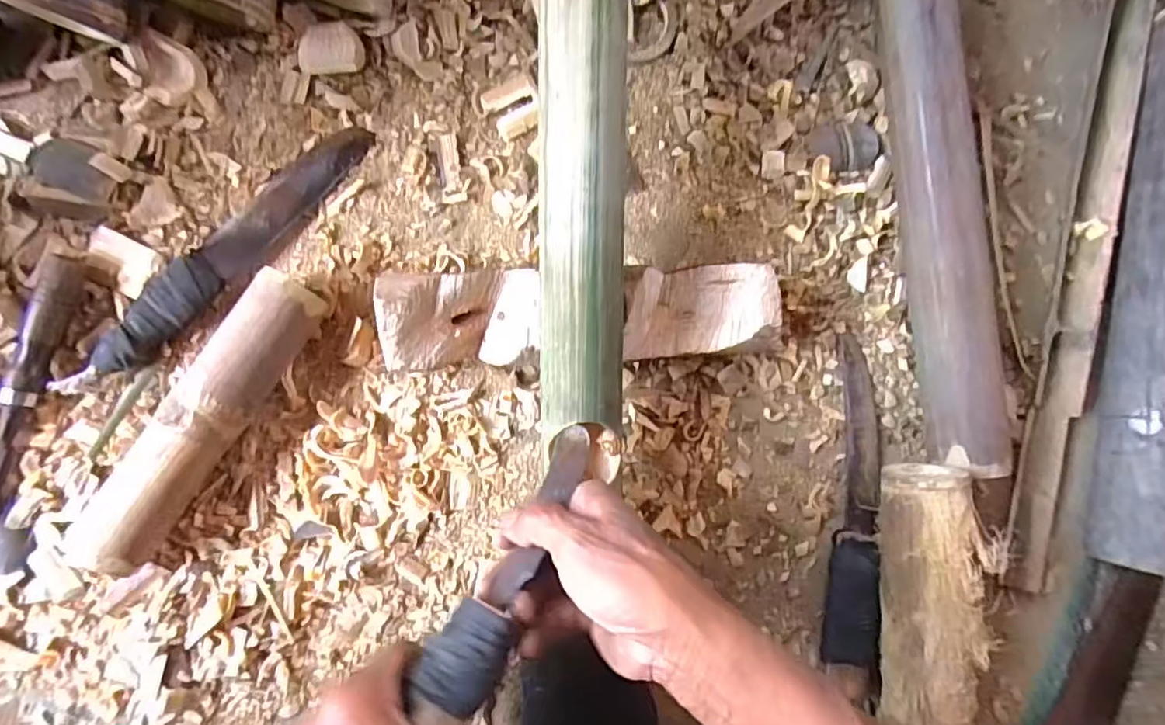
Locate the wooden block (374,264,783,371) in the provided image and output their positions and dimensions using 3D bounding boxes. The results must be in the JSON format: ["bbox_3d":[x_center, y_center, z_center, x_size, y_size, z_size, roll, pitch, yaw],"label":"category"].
[{"bbox_3d":[0.000,-0.037,0.474,0.296,0.052,0.070,-2,87,-7],"label":"wooden block"}]

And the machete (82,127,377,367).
[{"bbox_3d":[-0.259,-0.091,0.460,0.039,0.021,0.253,44,83,-3],"label":"machete"}]

